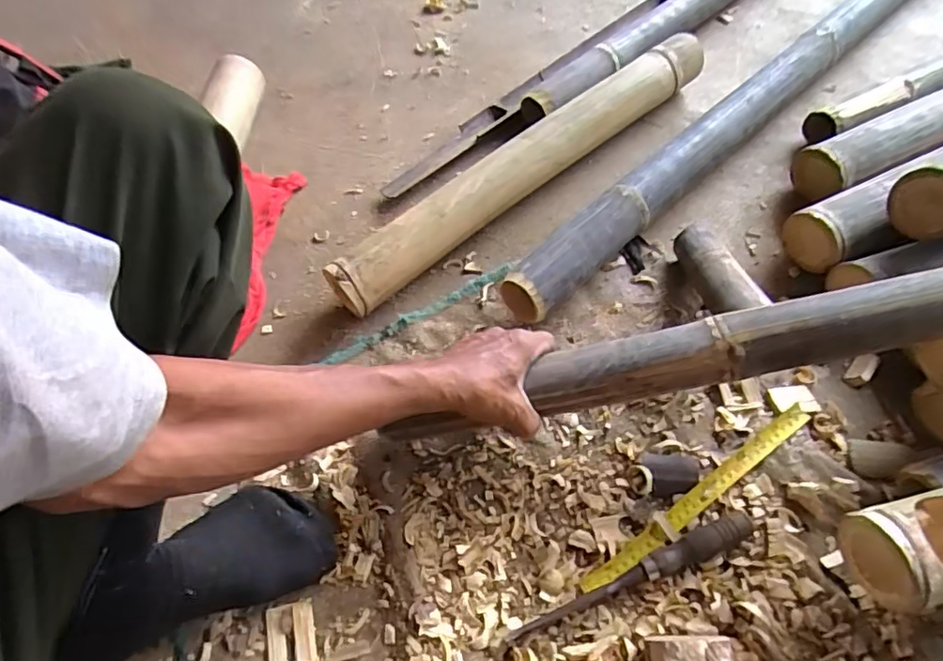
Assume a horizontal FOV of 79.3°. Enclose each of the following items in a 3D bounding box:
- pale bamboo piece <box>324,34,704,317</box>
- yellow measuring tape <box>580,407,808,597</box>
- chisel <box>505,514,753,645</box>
[{"bbox_3d":[0.083,-0.220,0.752,0.619,0.081,0.070,-37,64,-18],"label":"pale bamboo piece"},{"bbox_3d":[0.226,0.160,0.556,0.294,0.007,0.020,-32,62,-15],"label":"yellow measuring tape"},{"bbox_3d":[0.144,0.221,0.514,0.240,0.025,0.026,-18,60,-8],"label":"chisel"}]

